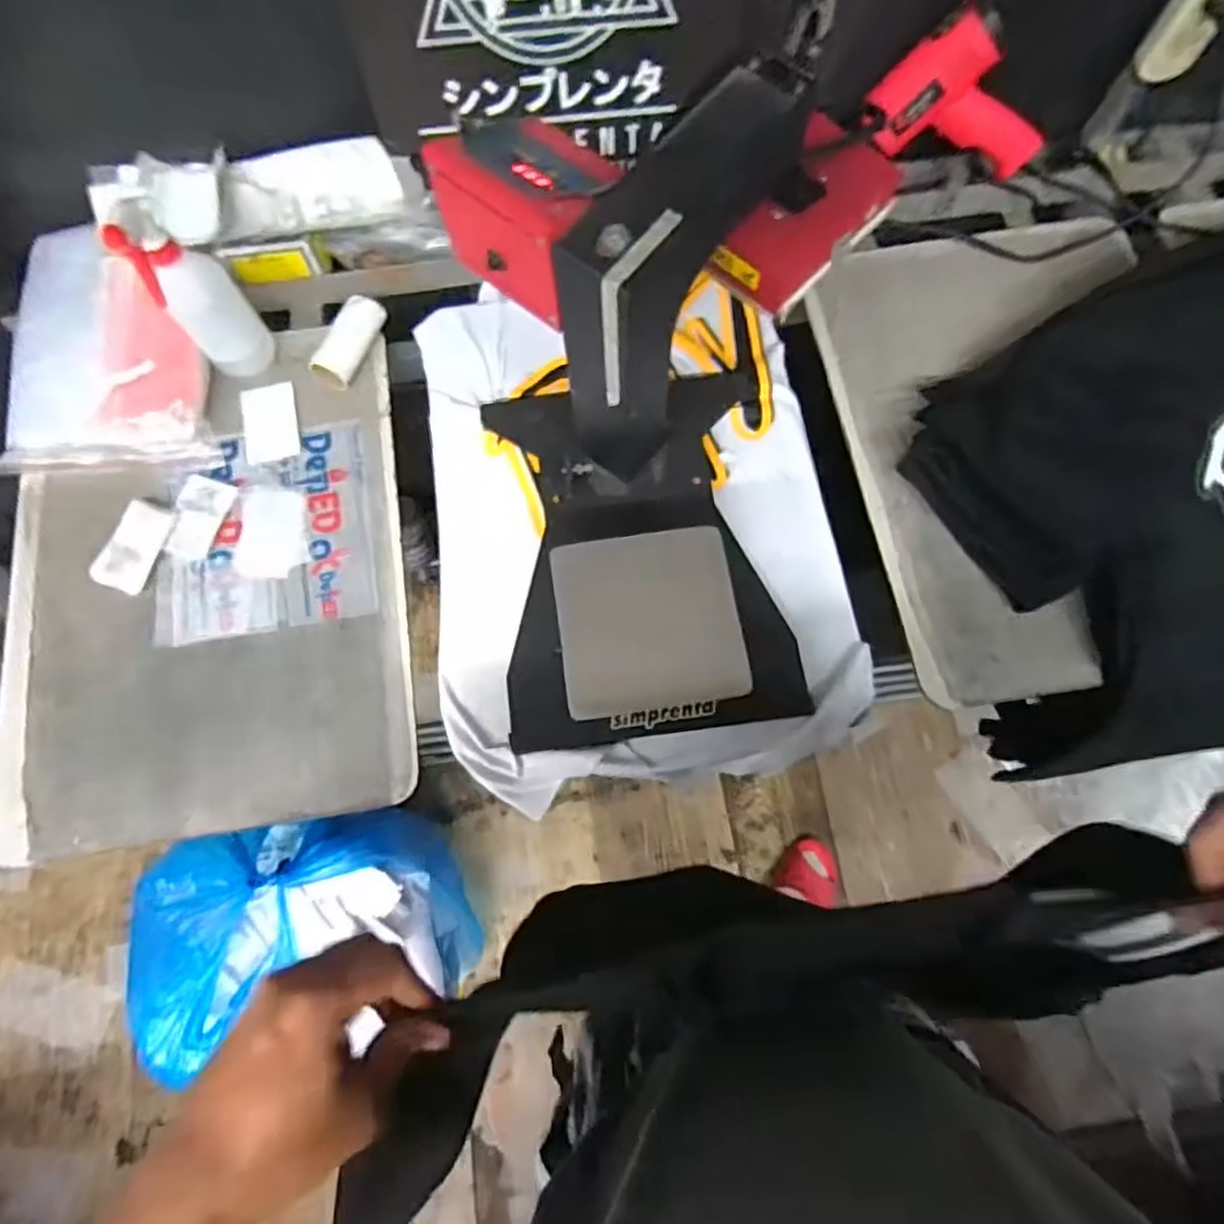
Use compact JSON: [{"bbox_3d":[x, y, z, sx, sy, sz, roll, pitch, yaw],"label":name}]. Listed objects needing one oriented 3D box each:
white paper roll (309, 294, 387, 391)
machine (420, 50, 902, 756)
[{"bbox_3d":[-0.296,-0.307,0.753,0.040,0.035,0.107,21,77,6],"label":"white paper roll"},{"bbox_3d":[0.022,-0.121,0.563,0.275,0.294,0.420,-7,75,-1],"label":"machine"}]

